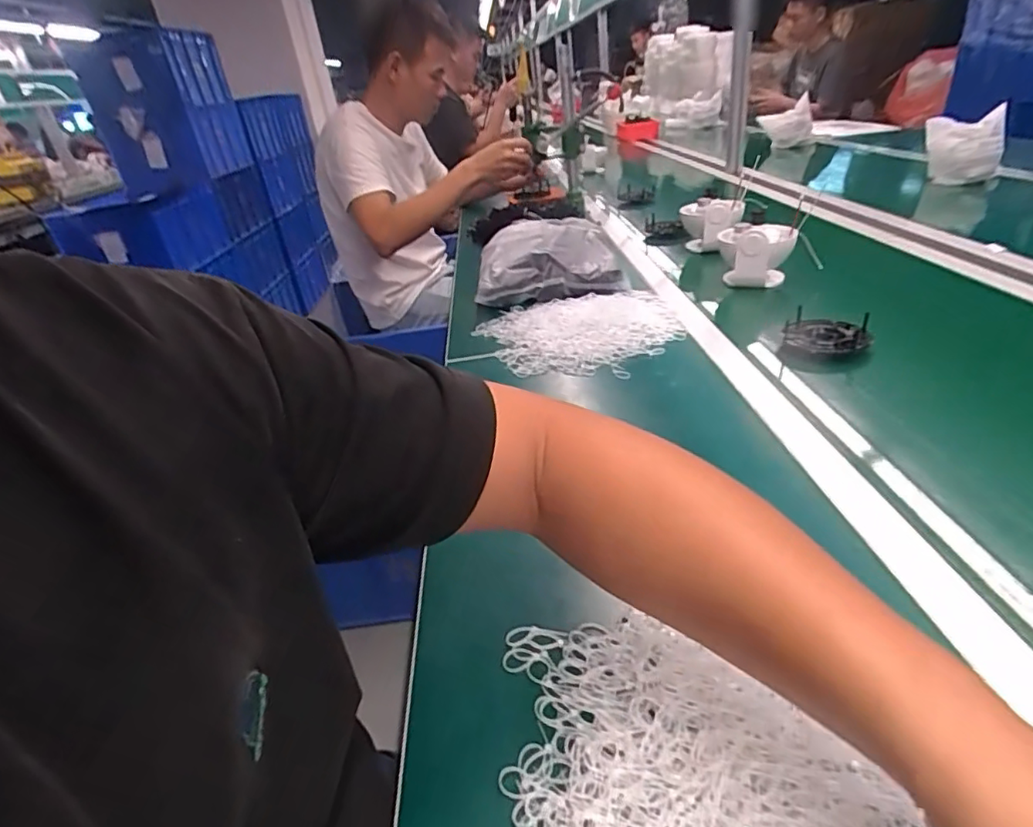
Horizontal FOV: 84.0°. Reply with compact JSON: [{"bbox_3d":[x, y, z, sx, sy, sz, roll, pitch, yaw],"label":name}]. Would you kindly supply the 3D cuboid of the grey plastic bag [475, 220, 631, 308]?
[{"bbox_3d":[0.055,-0.289,1.059,0.241,0.077,0.258,-6,30,4],"label":"grey plastic bag"}]

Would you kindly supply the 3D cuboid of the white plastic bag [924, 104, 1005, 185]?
[{"bbox_3d":[1.049,-0.623,1.360,0.047,0.138,0.163,-30,38,-34],"label":"white plastic bag"}]

